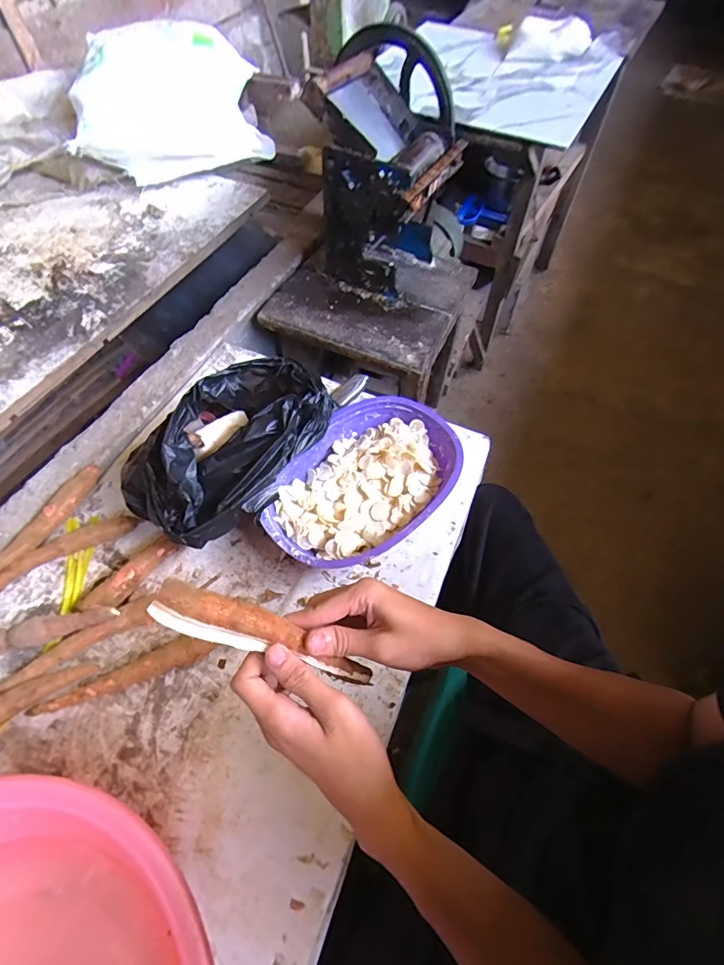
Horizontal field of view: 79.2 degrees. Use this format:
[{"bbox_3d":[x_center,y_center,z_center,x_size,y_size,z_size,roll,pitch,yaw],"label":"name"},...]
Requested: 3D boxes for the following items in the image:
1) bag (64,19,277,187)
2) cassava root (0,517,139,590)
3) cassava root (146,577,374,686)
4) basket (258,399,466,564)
[{"bbox_3d":[-0.469,-0.974,1.101,0.509,0.188,0.396,-27,63,-14],"label":"bag"},{"bbox_3d":[-0.428,0.096,0.613,0.216,0.041,0.033,-24,63,-13],"label":"cassava root"},{"bbox_3d":[-0.065,0.120,0.333,0.183,0.023,0.031,31,55,-22],"label":"cassava root"},{"bbox_3d":[0.006,0.003,0.644,0.209,0.075,0.306,35,66,19],"label":"basket"}]

